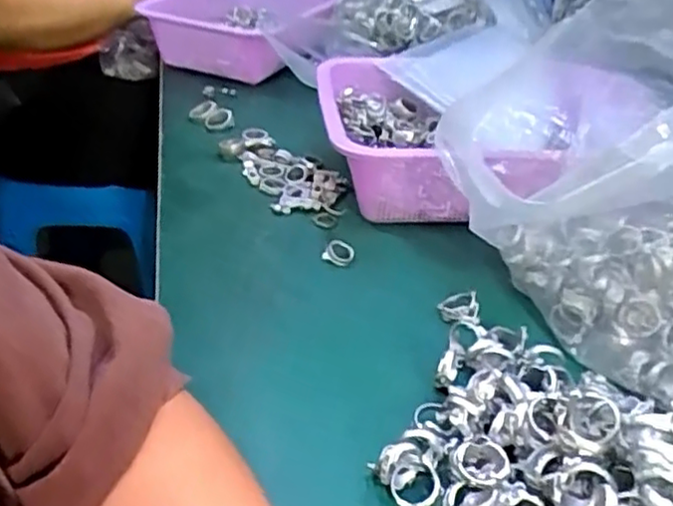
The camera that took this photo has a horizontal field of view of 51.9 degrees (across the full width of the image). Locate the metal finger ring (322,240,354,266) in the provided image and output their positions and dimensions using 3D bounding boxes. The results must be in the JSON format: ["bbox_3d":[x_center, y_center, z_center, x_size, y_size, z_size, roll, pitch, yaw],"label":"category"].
[{"bbox_3d":[0.001,-0.001,0.535,0.025,0.011,0.021,-2,35,-6],"label":"metal finger ring"}]

